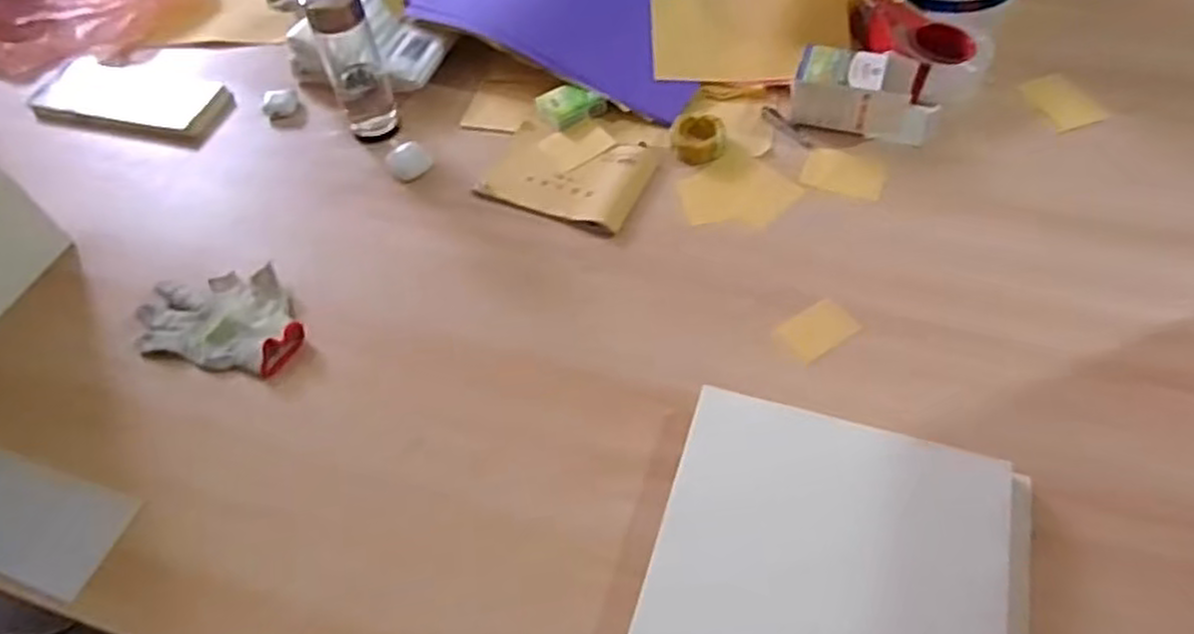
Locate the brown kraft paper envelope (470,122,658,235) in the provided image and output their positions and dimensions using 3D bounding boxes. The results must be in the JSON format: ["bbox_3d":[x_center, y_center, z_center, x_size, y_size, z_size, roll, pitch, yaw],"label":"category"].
[{"bbox_3d":[-0.036,-0.175,0.915,0.183,0.007,0.142,17,57,16],"label":"brown kraft paper envelope"}]

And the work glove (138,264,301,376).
[{"bbox_3d":[-0.398,0.002,0.805,0.178,0.021,0.121,2,54,5],"label":"work glove"}]

